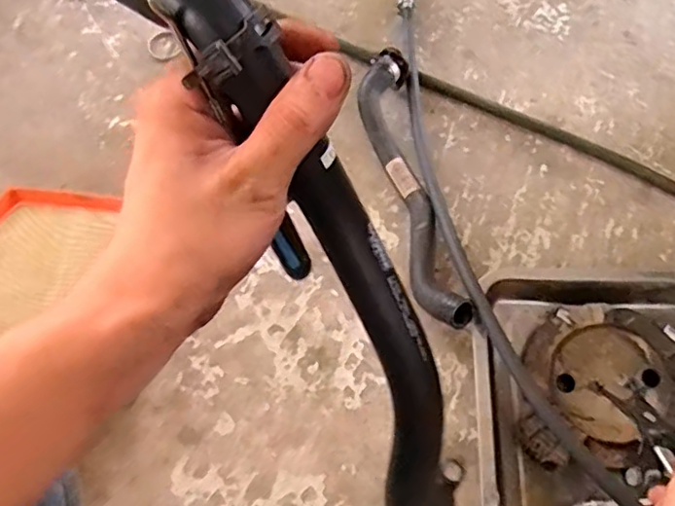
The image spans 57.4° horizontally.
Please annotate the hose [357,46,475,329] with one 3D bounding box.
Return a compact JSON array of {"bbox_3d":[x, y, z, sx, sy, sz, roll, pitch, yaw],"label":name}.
[{"bbox_3d":[0.077,-0.083,0.702,0.068,0.069,0.356,-7,67,-3],"label":"hose"}]

